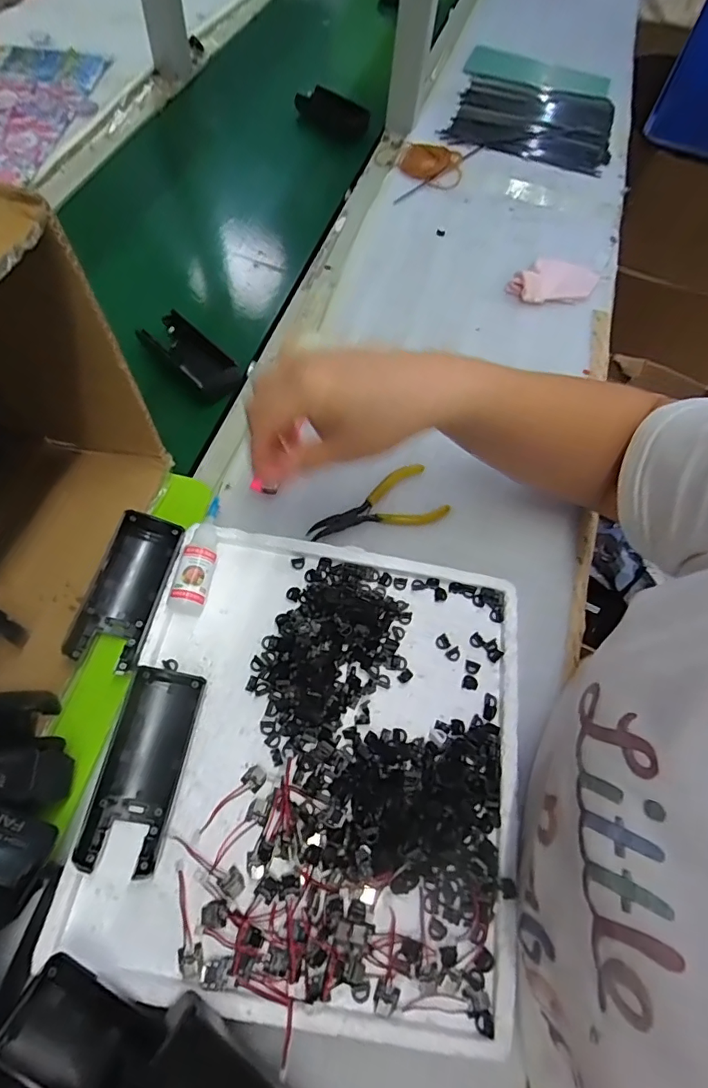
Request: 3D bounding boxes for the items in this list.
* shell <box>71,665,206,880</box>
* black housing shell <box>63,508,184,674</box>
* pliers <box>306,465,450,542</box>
[{"bbox_3d":[-0.126,0.132,0.307,0.043,0.019,0.110,7,62,-1],"label":"shell"},{"bbox_3d":[-0.158,0.032,0.354,0.045,0.026,0.106,22,63,-15],"label":"black housing shell"},{"bbox_3d":[0.018,-0.037,0.429,0.116,0.010,0.055,-10,64,-9],"label":"pliers"}]

